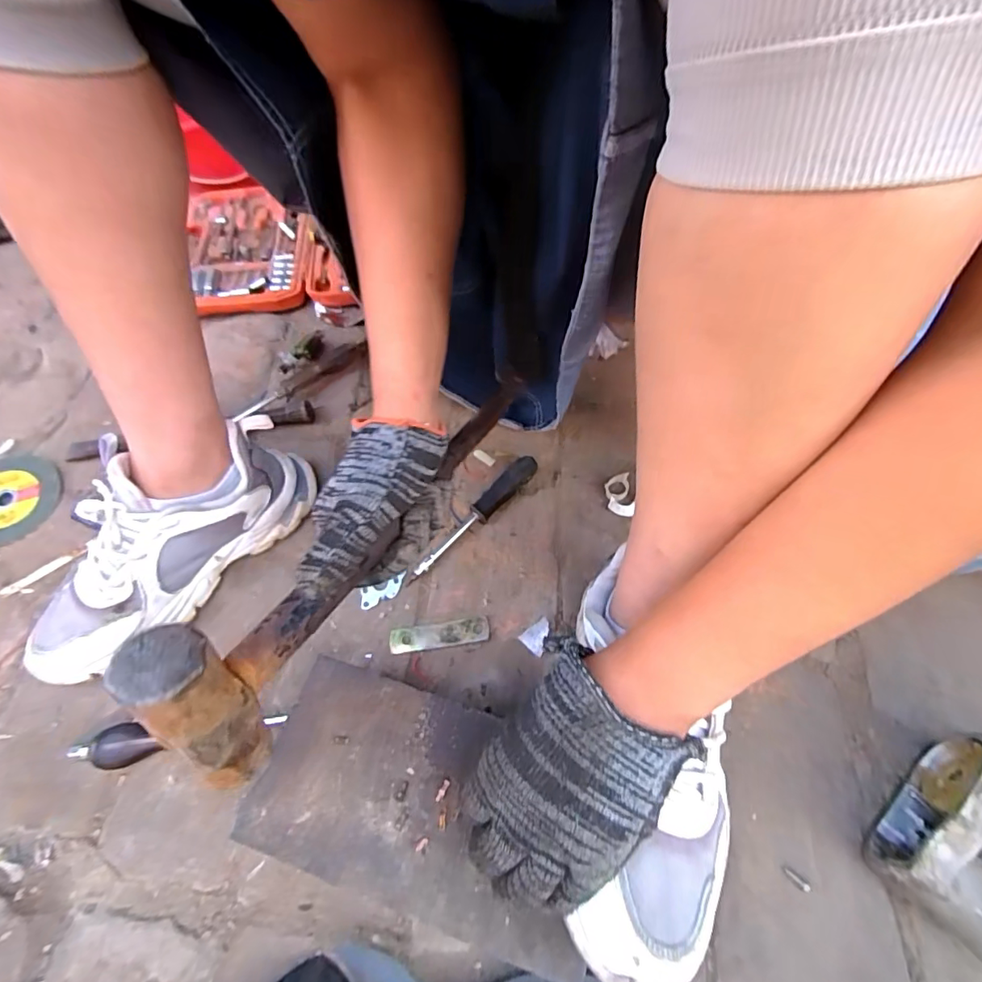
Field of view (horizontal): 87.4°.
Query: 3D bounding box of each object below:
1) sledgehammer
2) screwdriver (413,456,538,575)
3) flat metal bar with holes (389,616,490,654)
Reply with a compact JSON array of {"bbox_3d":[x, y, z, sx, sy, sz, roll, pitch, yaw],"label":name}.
[{"bbox_3d":[-0.064,0.020,0.351,0.040,0.096,0.355,23,41,16],"label":"sledgehammer"},{"bbox_3d":[-0.013,0.022,0.493,0.152,0.021,0.018,-41,64,-18],"label":"screwdriver"},{"bbox_3d":[-0.046,0.126,0.451,0.086,0.004,0.021,-8,59,0],"label":"flat metal bar with holes"}]

